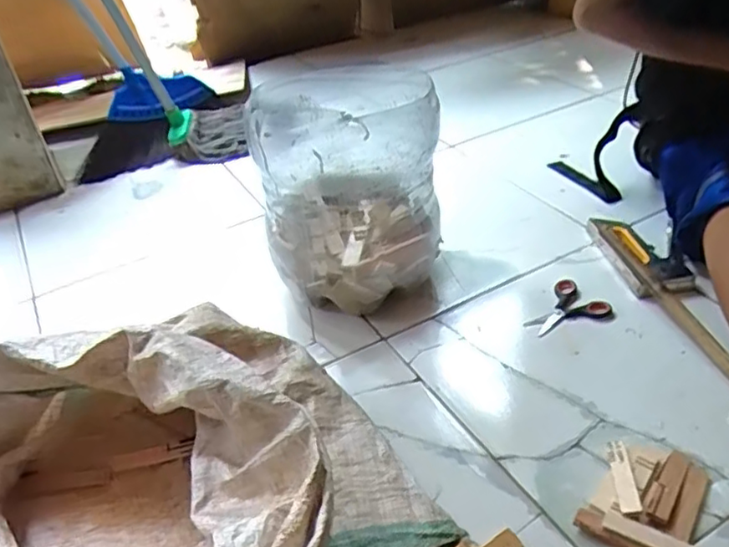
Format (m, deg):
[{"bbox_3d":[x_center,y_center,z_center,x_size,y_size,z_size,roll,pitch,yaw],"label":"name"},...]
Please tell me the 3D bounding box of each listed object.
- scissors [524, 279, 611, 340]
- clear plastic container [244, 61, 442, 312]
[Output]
[{"bbox_3d":[0.266,0.053,0.845,0.106,0.013,0.080,-26,42,-23],"label":"scissors"},{"bbox_3d":[-0.014,-0.082,0.835,0.175,0.303,0.177,25,47,34],"label":"clear plastic container"}]

